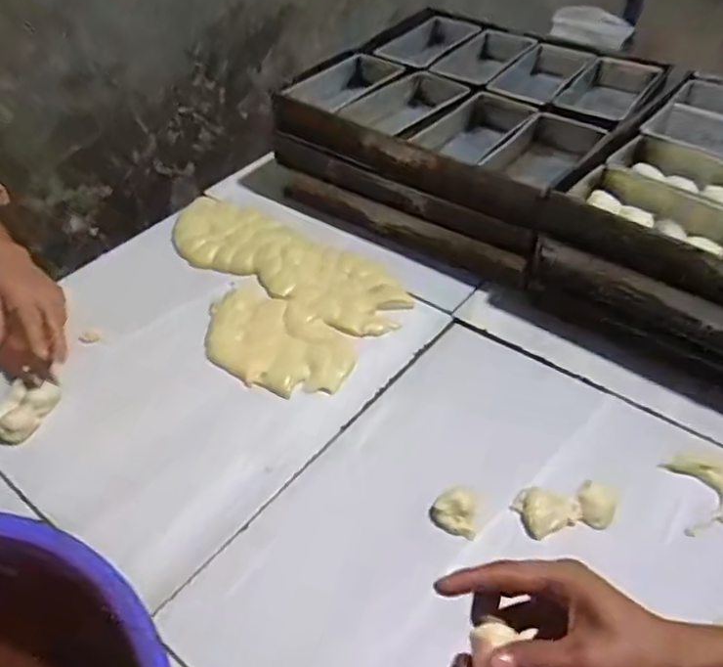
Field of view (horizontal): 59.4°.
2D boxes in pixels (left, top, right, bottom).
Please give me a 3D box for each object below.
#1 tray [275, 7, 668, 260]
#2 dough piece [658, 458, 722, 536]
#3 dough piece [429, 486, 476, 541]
[{"bbox_3d":[0.157,-0.354,1.007,0.471,0.111,0.494,24,50,28],"label":"tray"},{"bbox_3d":[0.337,0.153,0.616,0.066,0.011,0.078,-5,43,1],"label":"dough piece"},{"bbox_3d":[0.087,0.171,0.603,0.041,0.029,0.040,1,43,7],"label":"dough piece"}]

